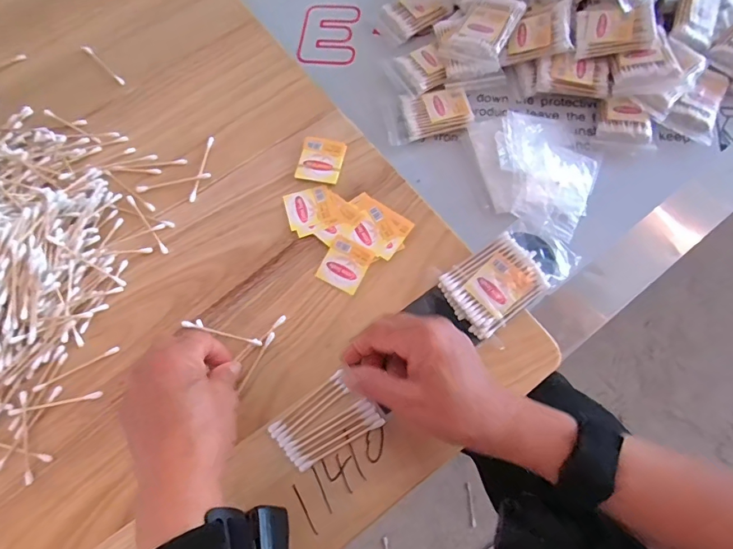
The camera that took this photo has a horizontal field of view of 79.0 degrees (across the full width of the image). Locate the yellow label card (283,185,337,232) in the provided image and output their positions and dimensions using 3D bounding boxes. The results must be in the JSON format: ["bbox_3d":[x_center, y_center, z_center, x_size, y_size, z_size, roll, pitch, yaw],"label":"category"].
[{"bbox_3d":[-0.053,-0.063,0.413,0.043,0.004,0.036,-16,71,-4],"label":"yellow label card"}]

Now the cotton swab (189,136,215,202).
[{"bbox_3d":[-0.159,-0.103,0.430,0.007,0.004,0.072,8,71,4],"label":"cotton swab"}]

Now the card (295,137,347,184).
[{"bbox_3d":[-0.043,-0.109,0.425,0.042,0.005,0.045,11,82,5],"label":"card"}]

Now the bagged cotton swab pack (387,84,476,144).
[{"bbox_3d":[0.069,-0.178,0.493,0.091,0.014,0.054,-12,71,0],"label":"bagged cotton swab pack"}]

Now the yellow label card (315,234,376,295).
[{"bbox_3d":[-0.019,-0.009,0.391,0.039,0.004,0.043,28,79,8],"label":"yellow label card"}]

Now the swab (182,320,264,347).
[{"bbox_3d":[-0.121,0.049,0.370,0.070,0.008,0.005,14,72,7],"label":"swab"}]

